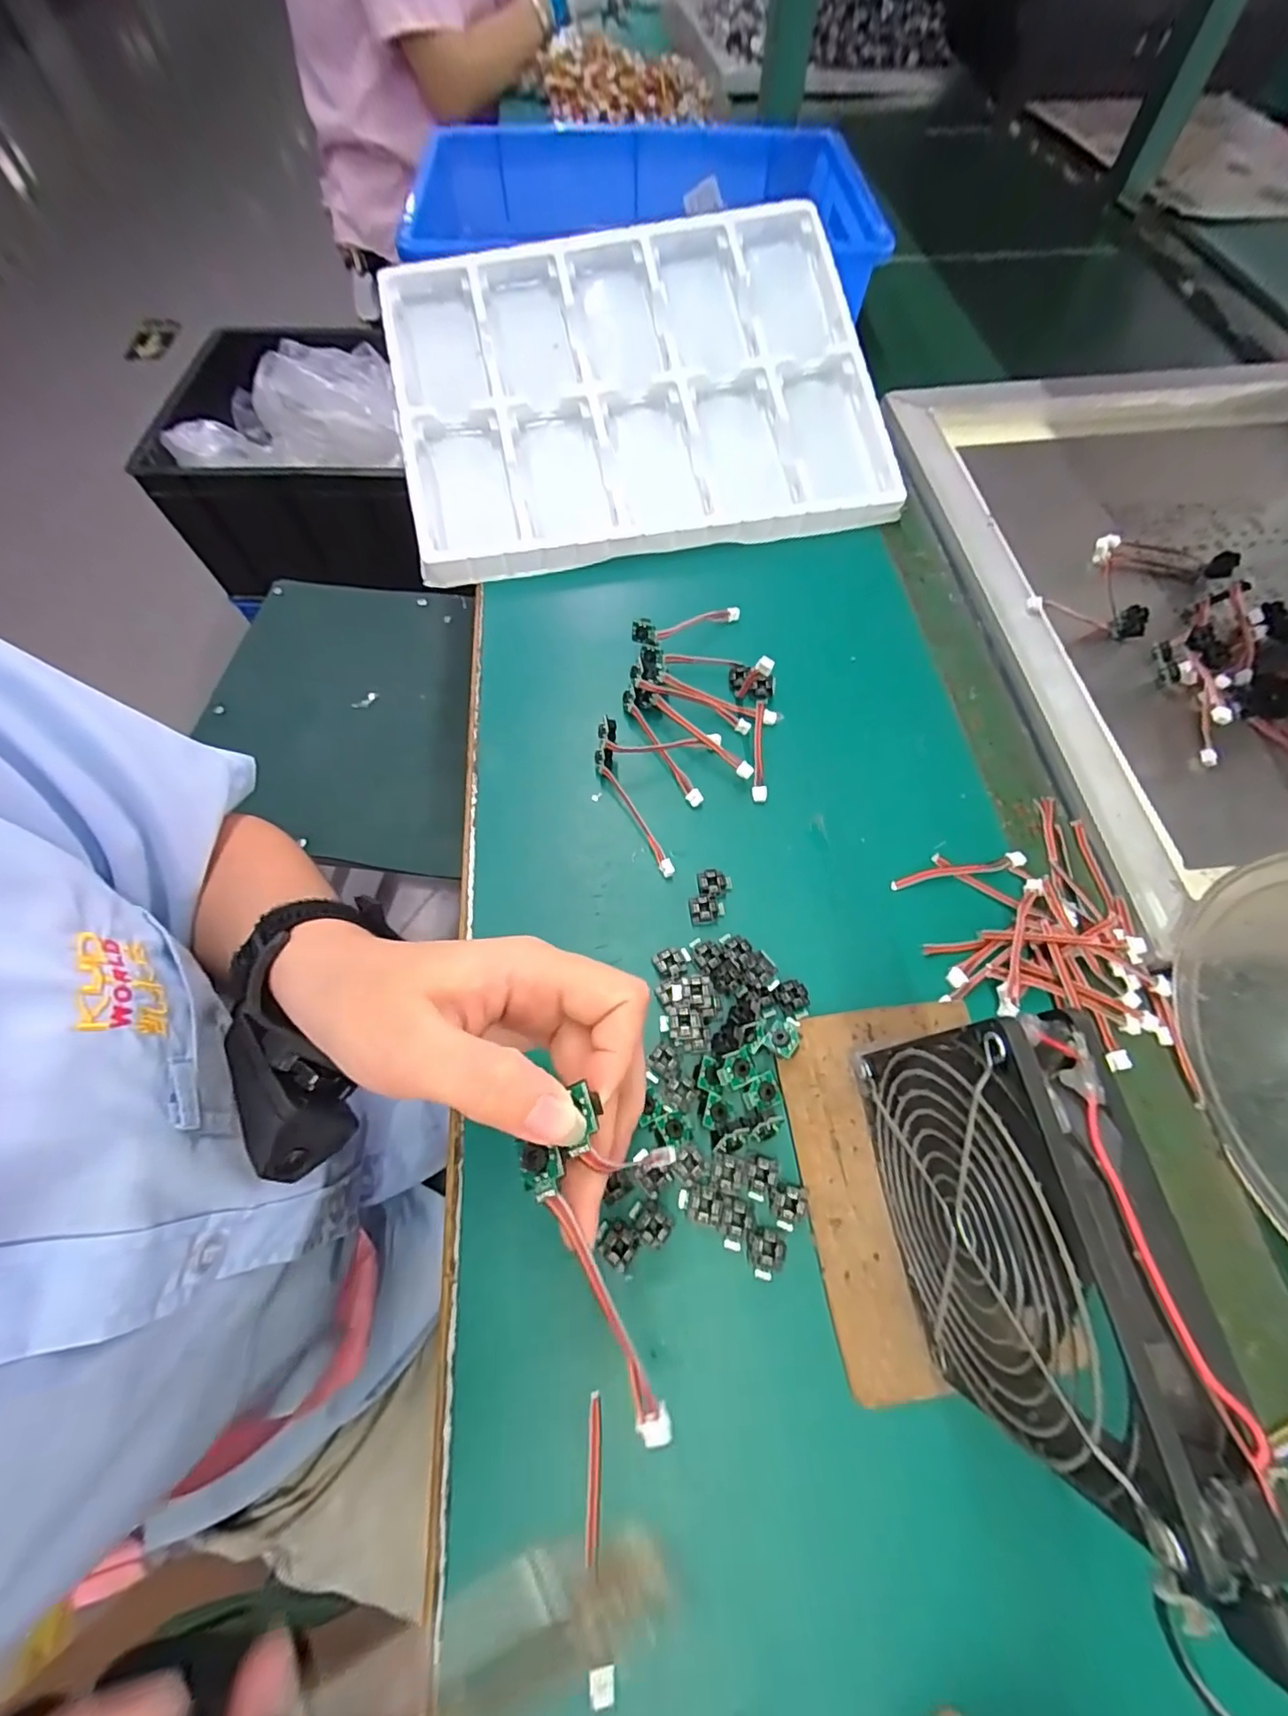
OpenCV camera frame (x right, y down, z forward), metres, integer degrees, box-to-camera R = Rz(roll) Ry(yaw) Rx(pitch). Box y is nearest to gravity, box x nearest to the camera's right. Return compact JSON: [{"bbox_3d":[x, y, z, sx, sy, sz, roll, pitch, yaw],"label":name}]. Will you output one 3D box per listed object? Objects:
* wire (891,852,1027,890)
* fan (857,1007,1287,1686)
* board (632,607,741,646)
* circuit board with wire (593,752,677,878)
[{"bbox_3d":[0.175,0.008,0.325,0.077,0.004,0.009,-11,64,-7],"label":"wire"},{"bbox_3d":[0.116,0.126,0.193,0.029,0.131,0.126,-7,64,-5],"label":"fan"},{"bbox_3d":[0.030,-0.156,0.391,0.082,0.014,0.016,-25,66,-26],"label":"board"},{"bbox_3d":[-0.007,-0.027,0.332,0.009,0.016,0.085,-24,66,-13],"label":"circuit board with wire"}]

